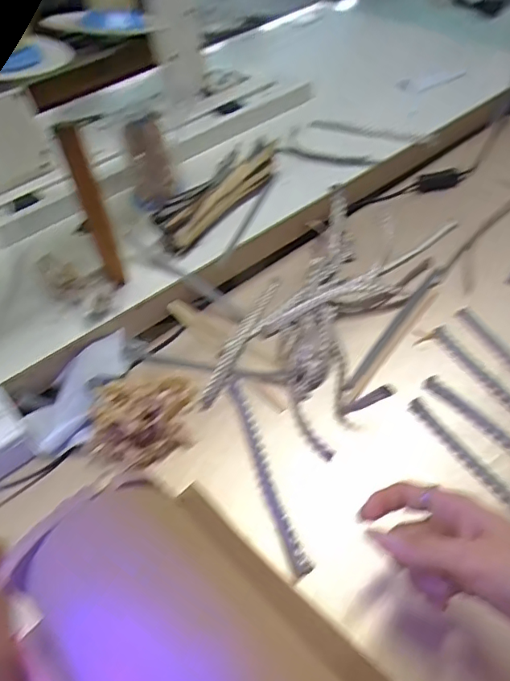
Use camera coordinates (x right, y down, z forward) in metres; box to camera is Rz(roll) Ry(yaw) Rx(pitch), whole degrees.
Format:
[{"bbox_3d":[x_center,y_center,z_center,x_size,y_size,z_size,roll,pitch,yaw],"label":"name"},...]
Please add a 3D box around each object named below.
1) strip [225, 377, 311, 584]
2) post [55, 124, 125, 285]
[{"bbox_3d":[0.006,0.110,0.459,0.015,0.006,0.191,-18,49,-9],"label":"strip"},{"bbox_3d":[-0.157,-0.123,0.523,0.020,0.183,0.025,-19,49,-10],"label":"post"}]

